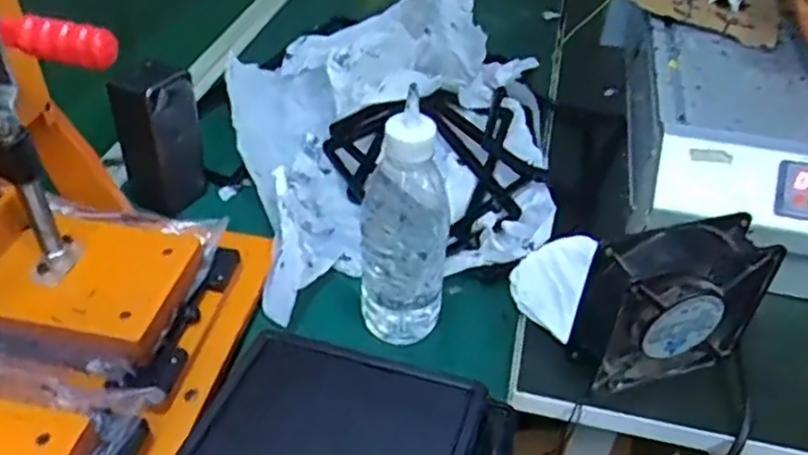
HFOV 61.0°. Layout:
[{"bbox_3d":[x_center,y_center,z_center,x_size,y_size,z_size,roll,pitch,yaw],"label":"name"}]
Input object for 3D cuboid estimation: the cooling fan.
[{"bbox_3d":[0.181,0.058,0.476,0.118,0.125,0.041,-9,42,-14],"label":"cooling fan"}]

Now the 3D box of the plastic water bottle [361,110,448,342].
[{"bbox_3d":[0.002,0.001,0.490,0.060,0.183,0.055,4,41,1],"label":"plastic water bottle"}]

